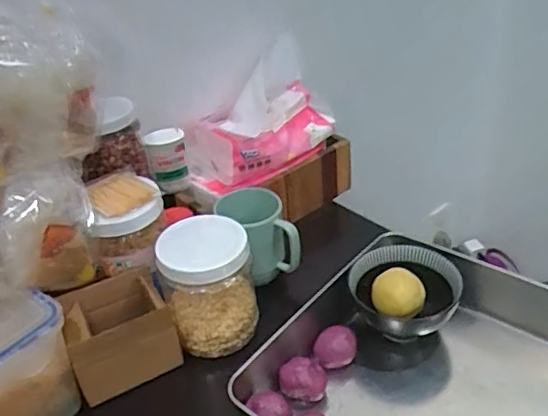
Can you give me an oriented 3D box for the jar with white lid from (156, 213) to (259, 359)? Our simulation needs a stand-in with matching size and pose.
[{"bbox_3d":[-0.069,0.079,0.612,0.085,0.114,0.089,-4,34,3],"label":"jar with white lid"}]

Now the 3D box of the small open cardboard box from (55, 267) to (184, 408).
[{"bbox_3d":[-0.150,0.126,0.582,0.099,0.087,0.070,-18,36,-18],"label":"small open cardboard box"}]

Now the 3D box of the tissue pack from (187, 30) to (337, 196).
[{"bbox_3d":[-0.024,-0.113,0.778,0.203,0.108,0.117,-26,39,-28],"label":"tissue pack"}]

